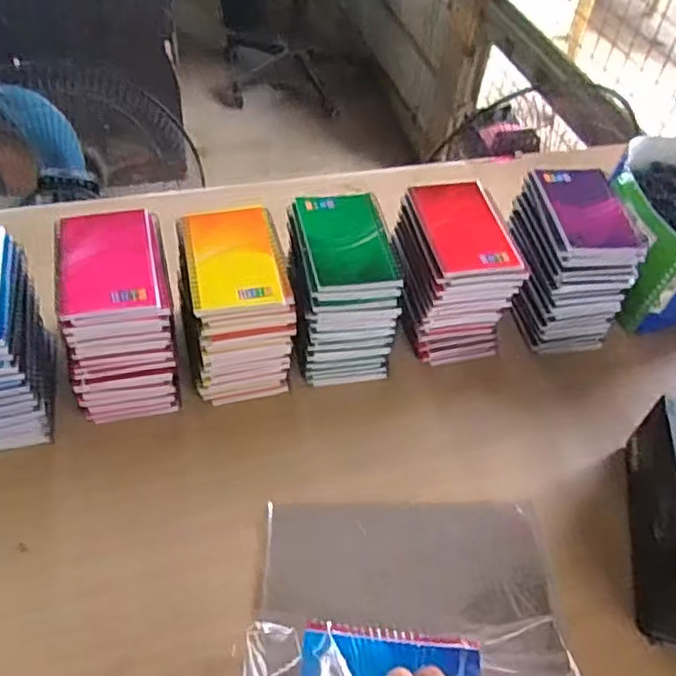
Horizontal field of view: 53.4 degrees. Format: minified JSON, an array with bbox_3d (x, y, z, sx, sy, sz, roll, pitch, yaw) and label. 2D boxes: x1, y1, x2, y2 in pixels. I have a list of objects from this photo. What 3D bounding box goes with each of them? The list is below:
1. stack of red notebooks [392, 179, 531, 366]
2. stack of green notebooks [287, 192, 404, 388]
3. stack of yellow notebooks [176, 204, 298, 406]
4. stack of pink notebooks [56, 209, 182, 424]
[{"bbox_3d":[0.123,-0.065,0.731,0.100,0.152,0.135,-9,51,-14],"label":"stack of red notebooks"},{"bbox_3d":[0.001,-0.048,0.701,0.087,0.137,0.131,-5,51,-11],"label":"stack of green notebooks"},{"bbox_3d":[-0.103,-0.036,0.677,0.090,0.139,0.136,-10,52,-15],"label":"stack of yellow notebooks"},{"bbox_3d":[-0.209,-0.024,0.650,0.094,0.149,0.145,-7,51,-13],"label":"stack of pink notebooks"}]

